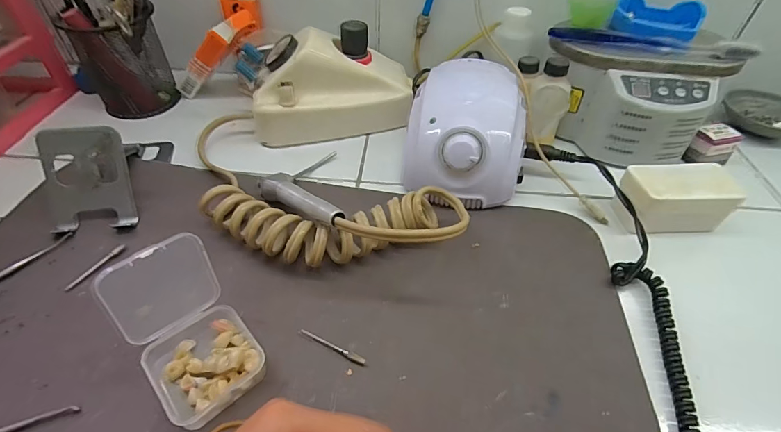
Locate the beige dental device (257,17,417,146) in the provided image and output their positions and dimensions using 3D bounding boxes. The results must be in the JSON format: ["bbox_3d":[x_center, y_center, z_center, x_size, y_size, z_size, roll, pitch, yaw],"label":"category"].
[{"bbox_3d":[-0.060,-0.136,0.413,0.164,0.086,0.084,-11,46,-12],"label":"beige dental device"}]

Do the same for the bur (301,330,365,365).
[{"bbox_3d":[-0.038,0.084,0.257,0.047,0.004,0.005,22,50,17],"label":"bur"}]

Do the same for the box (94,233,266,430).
[{"bbox_3d":[-0.115,0.063,0.224,0.057,0.071,0.077,-29,52,-27],"label":"box"}]

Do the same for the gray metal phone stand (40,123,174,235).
[{"bbox_3d":[-0.246,-0.053,0.335,0.067,0.063,0.117,-4,45,-6],"label":"gray metal phone stand"}]

